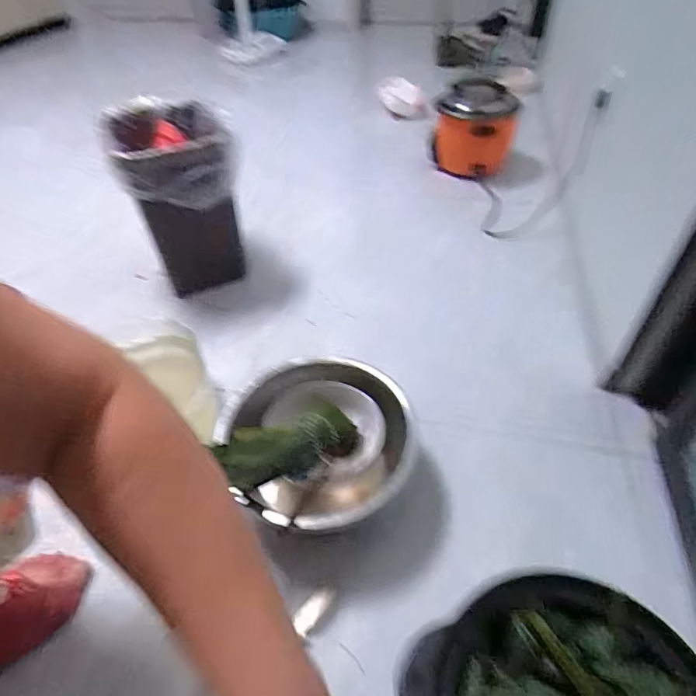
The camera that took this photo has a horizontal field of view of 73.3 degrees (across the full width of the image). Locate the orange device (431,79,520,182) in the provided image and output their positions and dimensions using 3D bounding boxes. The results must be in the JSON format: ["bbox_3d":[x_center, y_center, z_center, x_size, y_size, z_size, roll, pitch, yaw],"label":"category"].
[{"bbox_3d":[0.389,-0.671,1.450,0.234,0.211,0.215,7,43,11],"label":"orange device"}]

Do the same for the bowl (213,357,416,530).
[{"bbox_3d":[-0.031,0.142,0.660,0.243,0.093,0.255,-2,42,2],"label":"bowl"}]

